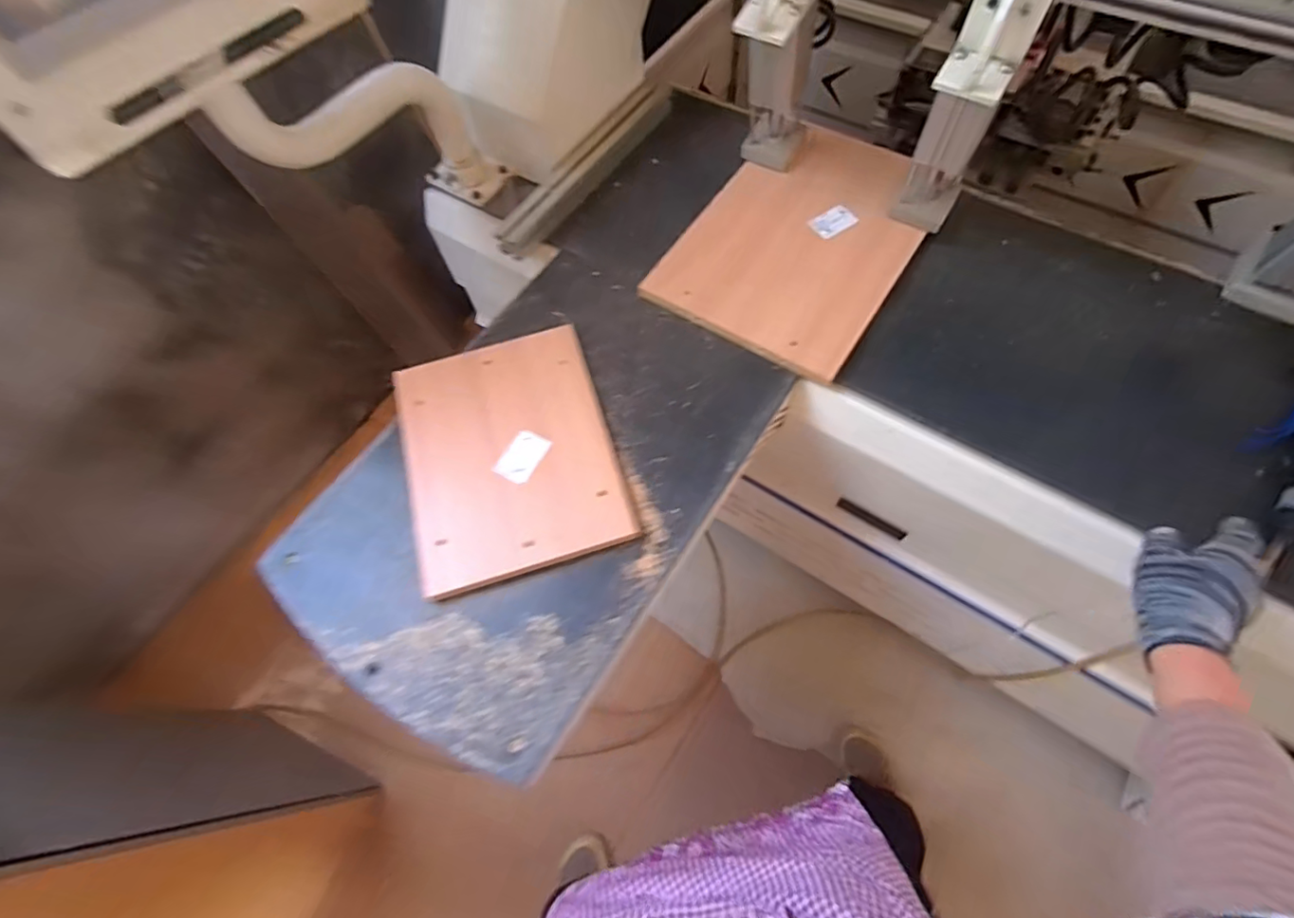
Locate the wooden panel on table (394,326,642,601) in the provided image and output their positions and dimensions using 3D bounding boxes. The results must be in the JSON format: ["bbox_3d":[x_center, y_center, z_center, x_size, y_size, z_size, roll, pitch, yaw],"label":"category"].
[{"bbox_3d":[-0.162,-0.011,0.676,0.237,0.022,0.293,-18,65,-5],"label":"wooden panel on table"}]

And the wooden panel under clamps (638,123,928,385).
[{"bbox_3d":[0.224,-0.320,0.807,0.284,0.015,0.416,30,70,16],"label":"wooden panel under clamps"}]

